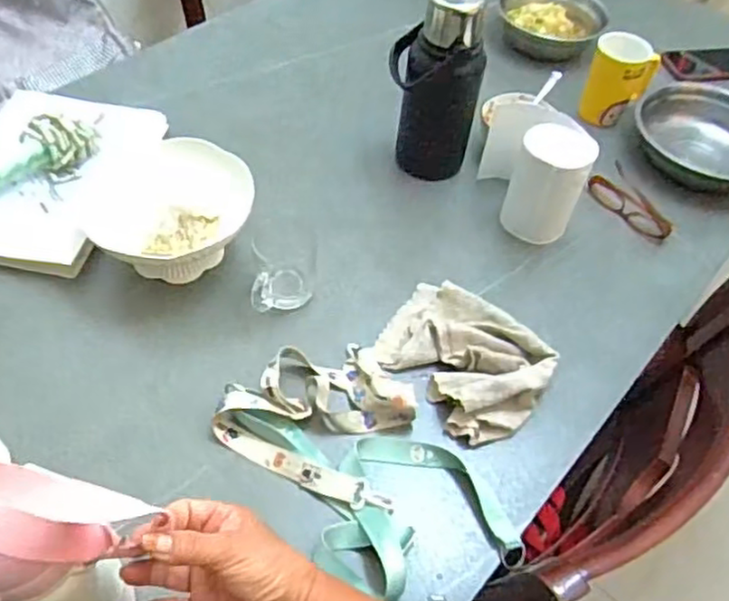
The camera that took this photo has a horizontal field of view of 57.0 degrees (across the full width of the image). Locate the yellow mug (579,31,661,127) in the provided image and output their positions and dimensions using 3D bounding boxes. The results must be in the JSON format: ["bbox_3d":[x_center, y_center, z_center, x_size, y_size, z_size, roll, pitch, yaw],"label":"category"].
[{"bbox_3d":[0.377,-0.337,1.009,0.097,0.127,0.079,27,55,14],"label":"yellow mug"}]

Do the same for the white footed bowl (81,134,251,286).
[{"bbox_3d":[-0.233,-0.101,0.807,0.190,0.106,0.167,36,58,20],"label":"white footed bowl"}]

